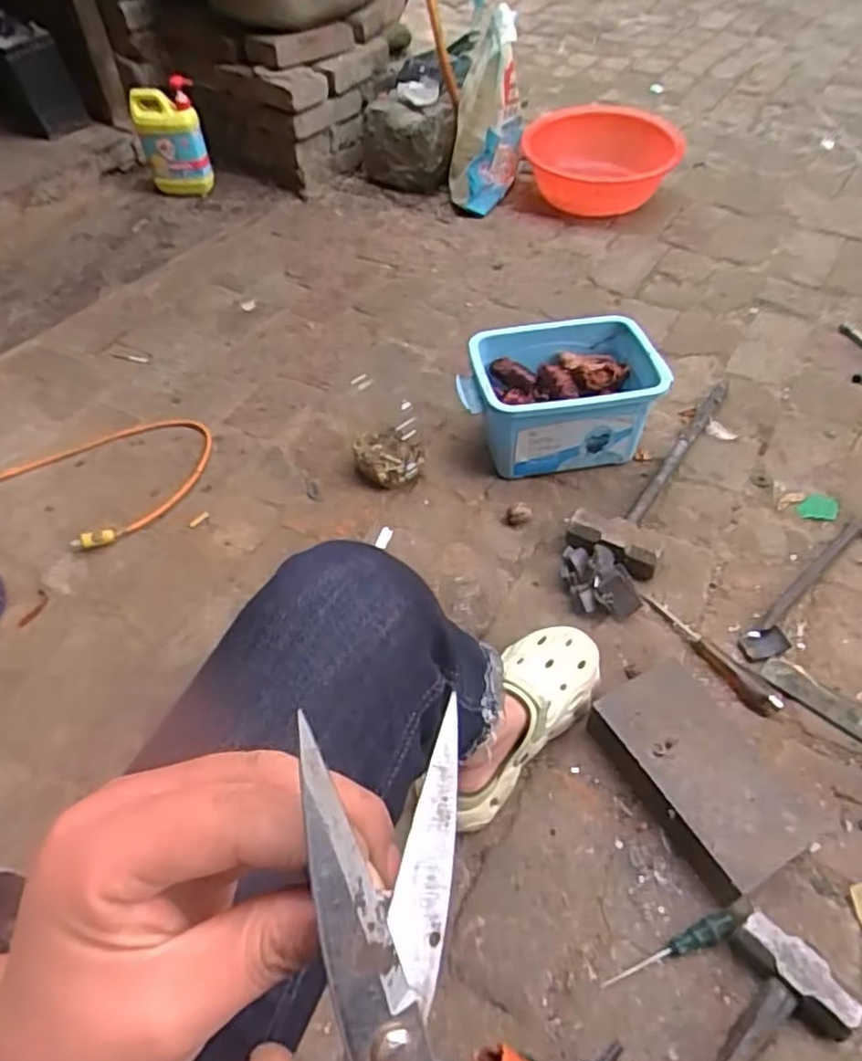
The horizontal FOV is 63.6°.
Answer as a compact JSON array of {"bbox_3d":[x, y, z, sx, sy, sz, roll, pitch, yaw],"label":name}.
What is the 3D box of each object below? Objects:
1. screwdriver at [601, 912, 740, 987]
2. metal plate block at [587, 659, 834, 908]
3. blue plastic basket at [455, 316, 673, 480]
[{"bbox_3d":[0.219,0.381,0.635,0.132,0.026,0.021,-15,50,-10],"label":"screwdriver"},{"bbox_3d":[0.275,0.248,0.716,0.115,0.057,0.218,-26,52,-18],"label":"metal plate block"},{"bbox_3d":[0.188,-0.190,1.034,0.288,0.154,0.177,-3,49,0],"label":"blue plastic basket"}]

